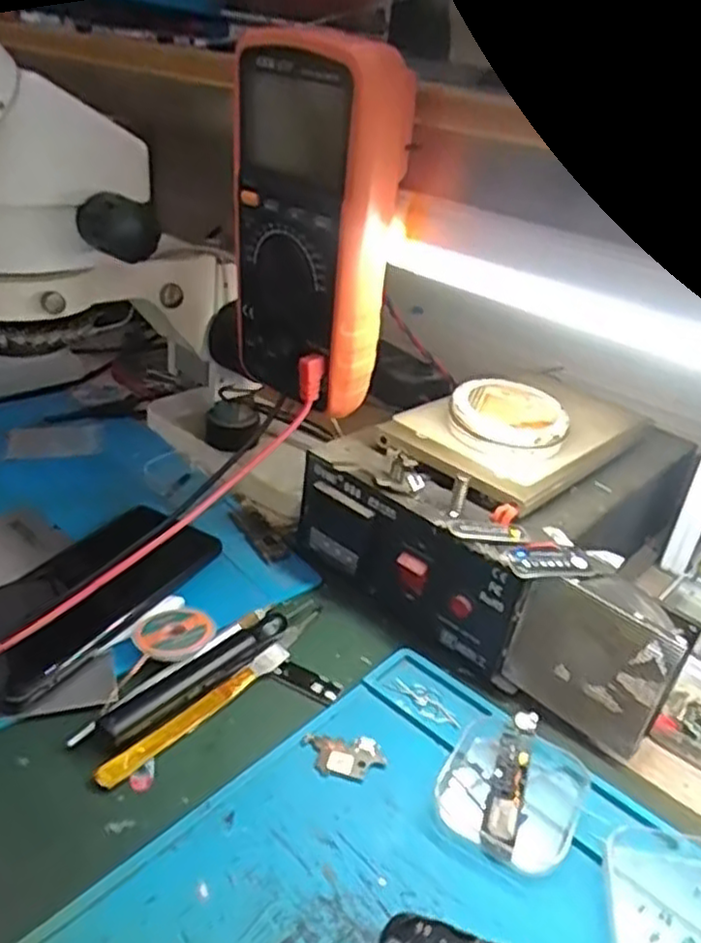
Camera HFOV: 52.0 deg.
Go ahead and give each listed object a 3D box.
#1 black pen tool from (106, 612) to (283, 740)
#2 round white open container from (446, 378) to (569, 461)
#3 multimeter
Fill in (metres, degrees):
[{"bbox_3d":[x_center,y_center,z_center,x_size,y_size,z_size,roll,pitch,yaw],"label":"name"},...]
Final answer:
[{"bbox_3d":[-0.078,0.108,0.387,0.016,0.015,0.120,26,35,29],"label":"black pen tool"},{"bbox_3d":[0.100,-0.036,0.459,0.073,0.015,0.074,3,43,-2],"label":"round white open container"},{"bbox_3d":[-0.019,-0.122,0.362,0.045,0.168,0.077,-19,39,-37],"label":"multimeter"}]

